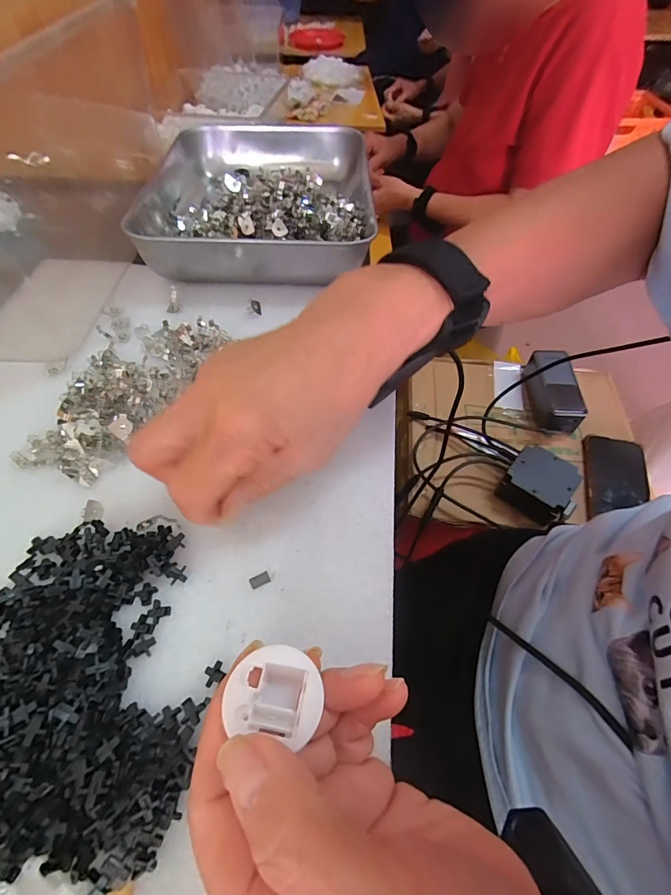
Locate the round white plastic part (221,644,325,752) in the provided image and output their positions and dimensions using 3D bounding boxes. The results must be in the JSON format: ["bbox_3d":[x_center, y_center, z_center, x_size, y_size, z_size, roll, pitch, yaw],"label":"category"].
[{"bbox_3d":[-0.020,0.082,0.136,0.030,0.008,0.027,10,57,3],"label":"round white plastic part"}]

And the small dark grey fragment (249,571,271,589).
[{"bbox_3d":[-0.039,0.068,0.207,0.010,0.004,0.006,-21,60,-16],"label":"small dark grey fragment"}]

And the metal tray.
[{"bbox_3d":[-0.073,-0.245,0.379,0.205,0.042,0.253,1,57,-2],"label":"metal tray"}]

